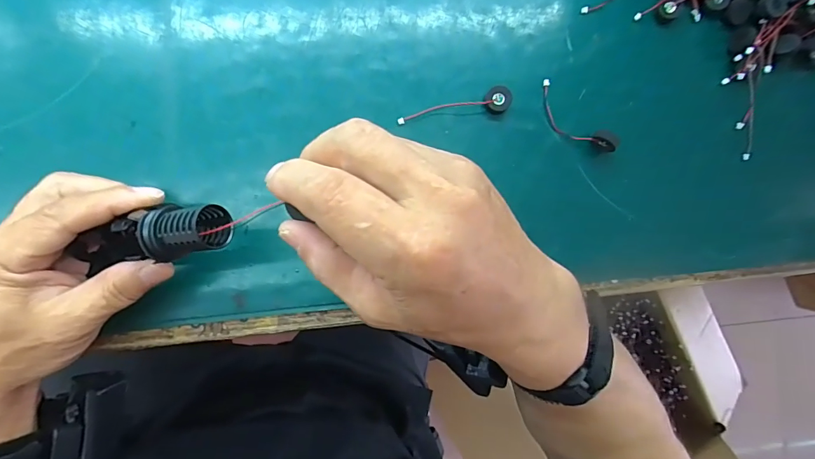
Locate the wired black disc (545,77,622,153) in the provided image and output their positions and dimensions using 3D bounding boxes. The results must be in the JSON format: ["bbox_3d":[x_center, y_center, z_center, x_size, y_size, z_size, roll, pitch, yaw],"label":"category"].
[{"bbox_3d":[0.138,-0.089,0.338,0.080,0.017,0.029,43,82,-6],"label":"wired black disc"}]

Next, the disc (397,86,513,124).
[{"bbox_3d":[0.038,-0.097,0.325,0.093,0.009,0.019,-12,90,-10],"label":"disc"}]

